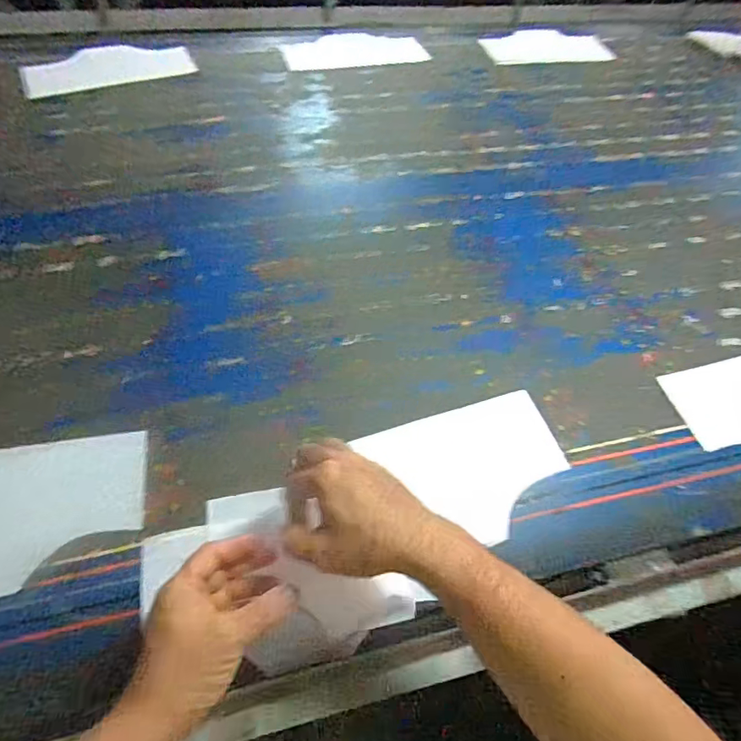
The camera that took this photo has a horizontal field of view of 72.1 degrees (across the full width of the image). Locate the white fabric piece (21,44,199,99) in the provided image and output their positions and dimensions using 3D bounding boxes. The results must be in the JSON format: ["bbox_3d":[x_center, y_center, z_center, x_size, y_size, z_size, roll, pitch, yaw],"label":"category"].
[{"bbox_3d":[-0.525,-0.615,1.026,0.315,0.008,0.183,-19,56,-17],"label":"white fabric piece"}]

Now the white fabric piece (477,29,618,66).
[{"bbox_3d":[0.422,-0.773,1.214,0.315,0.011,0.190,-4,55,-8],"label":"white fabric piece"}]

